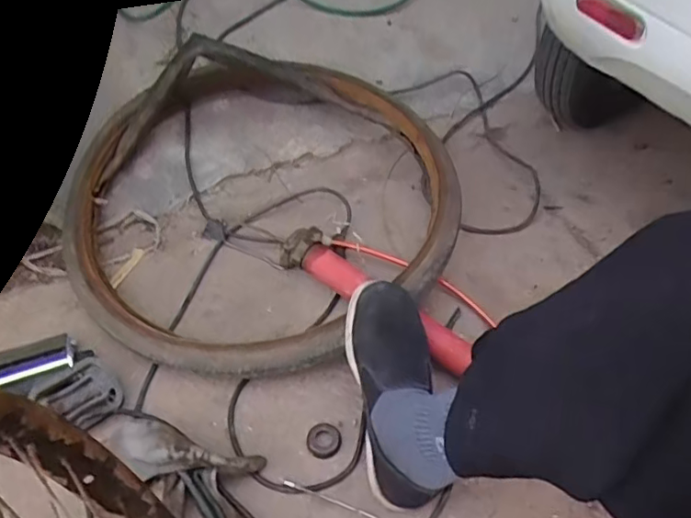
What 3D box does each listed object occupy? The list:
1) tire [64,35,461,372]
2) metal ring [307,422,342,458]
[{"bbox_3d":[-0.112,-0.102,0.837,0.547,0.081,0.550,0,58,-1],"label":"tire"},{"bbox_3d":[-0.026,0.215,0.689,0.040,0.006,0.043,2,51,-2],"label":"metal ring"}]

